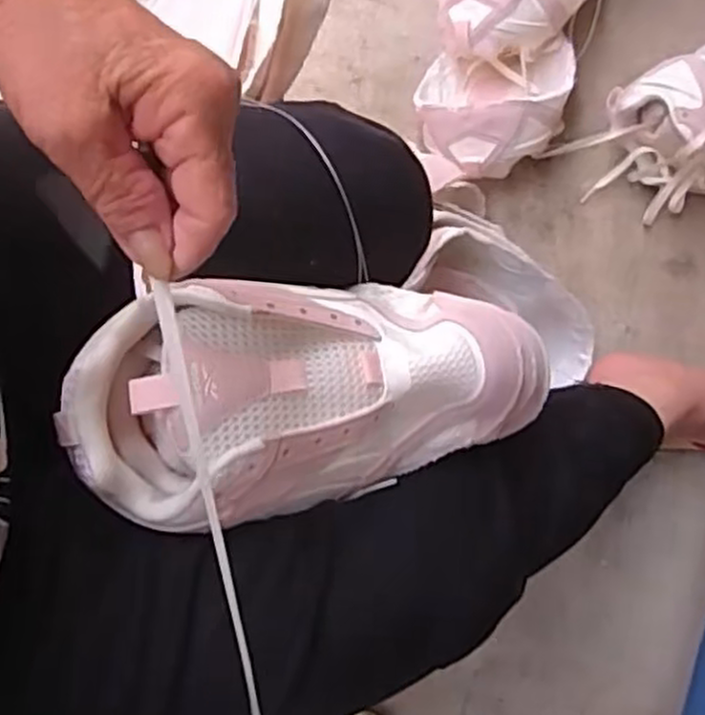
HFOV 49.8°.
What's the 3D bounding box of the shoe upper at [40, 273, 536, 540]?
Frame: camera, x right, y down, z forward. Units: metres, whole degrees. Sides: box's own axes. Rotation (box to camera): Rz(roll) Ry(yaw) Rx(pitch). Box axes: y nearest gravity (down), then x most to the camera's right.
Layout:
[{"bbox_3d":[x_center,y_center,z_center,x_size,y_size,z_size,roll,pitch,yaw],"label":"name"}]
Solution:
[{"bbox_3d":[-0.013,0.016,0.388,0.246,0.072,0.103,-7,78,-18],"label":"shoe upper"}]

